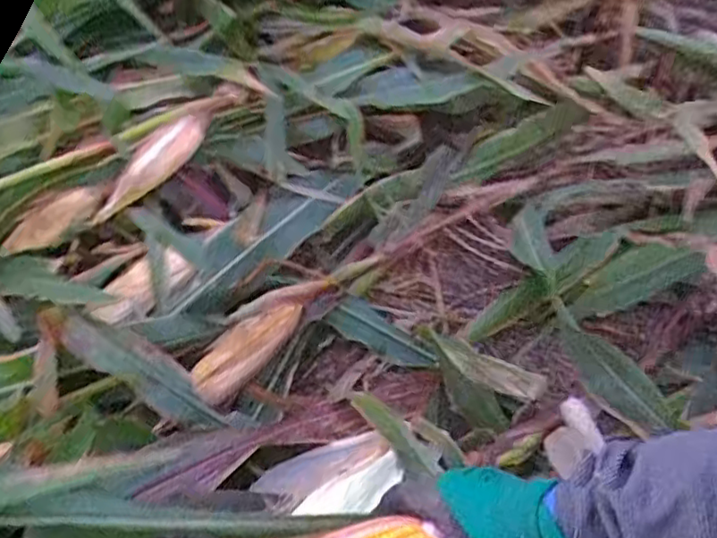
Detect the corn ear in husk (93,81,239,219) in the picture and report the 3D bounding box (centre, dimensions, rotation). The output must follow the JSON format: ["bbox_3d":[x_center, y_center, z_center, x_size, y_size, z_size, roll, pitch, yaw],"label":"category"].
[{"bbox_3d":[-0.273,-0.174,0.907,0.053,0.048,0.282,35,75,26],"label":"corn ear in husk"}]

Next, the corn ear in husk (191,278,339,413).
[{"bbox_3d":[-0.116,0.075,0.777,0.065,0.053,0.239,26,52,18],"label":"corn ear in husk"}]

